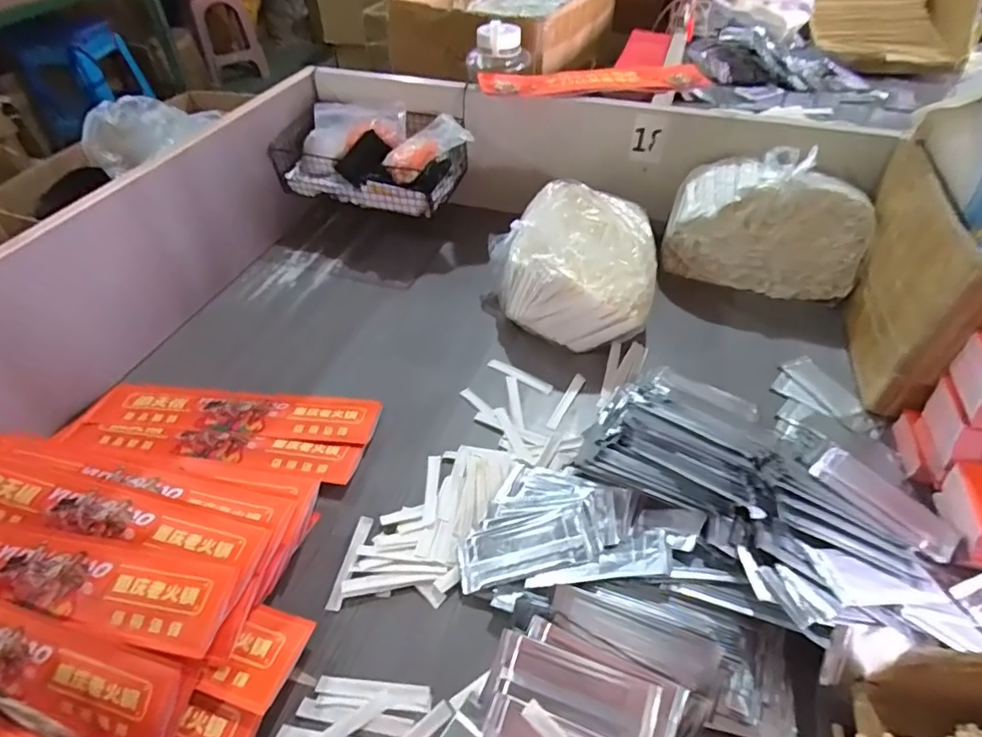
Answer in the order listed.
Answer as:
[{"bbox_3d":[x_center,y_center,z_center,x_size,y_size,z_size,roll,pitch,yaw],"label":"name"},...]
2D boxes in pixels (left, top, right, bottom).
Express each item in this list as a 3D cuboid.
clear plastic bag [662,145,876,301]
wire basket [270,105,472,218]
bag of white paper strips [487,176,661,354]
[{"bbox_3d":[0.386,-0.203,0.777,0.253,0.165,0.086,15,49,15],"label":"clear plastic bag"},{"bbox_3d":[-0.179,-0.340,0.873,0.298,0.102,0.144,12,48,12],"label":"wire basket"},{"bbox_3d":[0.109,-0.154,0.756,0.219,0.096,0.257,6,47,6],"label":"bag of white paper strips"}]

